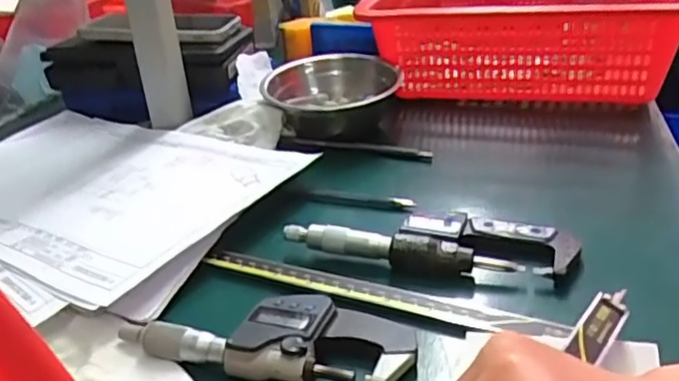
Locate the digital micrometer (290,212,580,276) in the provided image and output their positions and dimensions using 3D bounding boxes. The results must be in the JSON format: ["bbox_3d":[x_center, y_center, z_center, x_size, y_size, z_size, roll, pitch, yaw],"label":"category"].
[{"bbox_3d":[0.058,0.031,0.420,0.182,0.024,0.050,3,29,13],"label":"digital micrometer"}]

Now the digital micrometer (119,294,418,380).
[{"bbox_3d":[-0.038,0.076,0.343,0.153,0.020,0.057,1,28,10],"label":"digital micrometer"}]

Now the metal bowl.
[{"bbox_3d":[-0.007,-0.089,0.595,0.118,0.043,0.119,-3,28,2],"label":"metal bowl"}]

